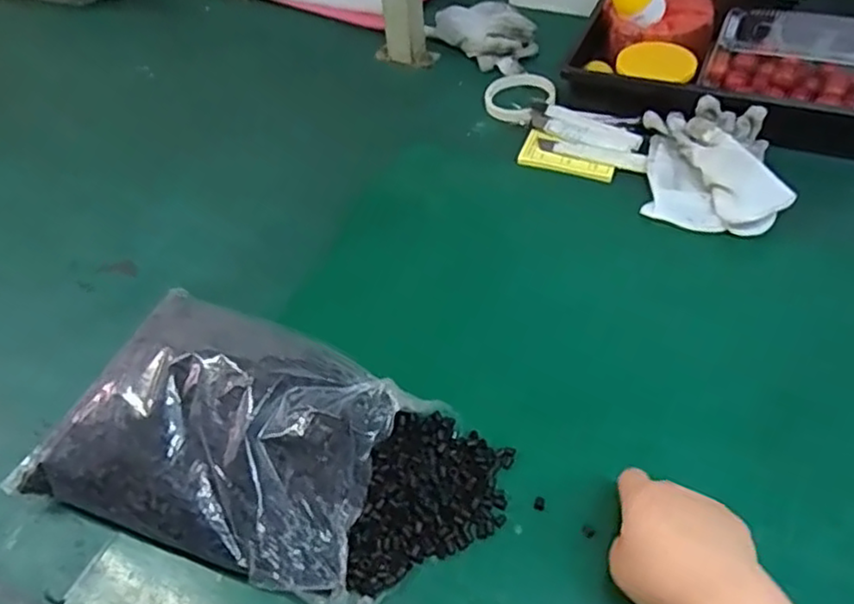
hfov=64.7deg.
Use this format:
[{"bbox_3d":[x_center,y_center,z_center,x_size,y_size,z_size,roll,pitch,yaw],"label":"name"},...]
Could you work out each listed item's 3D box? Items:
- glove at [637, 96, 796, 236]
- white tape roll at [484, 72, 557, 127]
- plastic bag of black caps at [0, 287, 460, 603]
[{"bbox_3d":[0.298,-0.143,0.701,0.137,0.045,0.172,7,51,12],"label":"glove"},{"bbox_3d":[0.116,-0.258,0.847,0.084,0.020,0.099,28,58,26],"label":"white tape roll"},{"bbox_3d":[-0.137,0.098,0.509,0.293,0.088,0.182,16,53,19],"label":"plastic bag of black caps"}]

